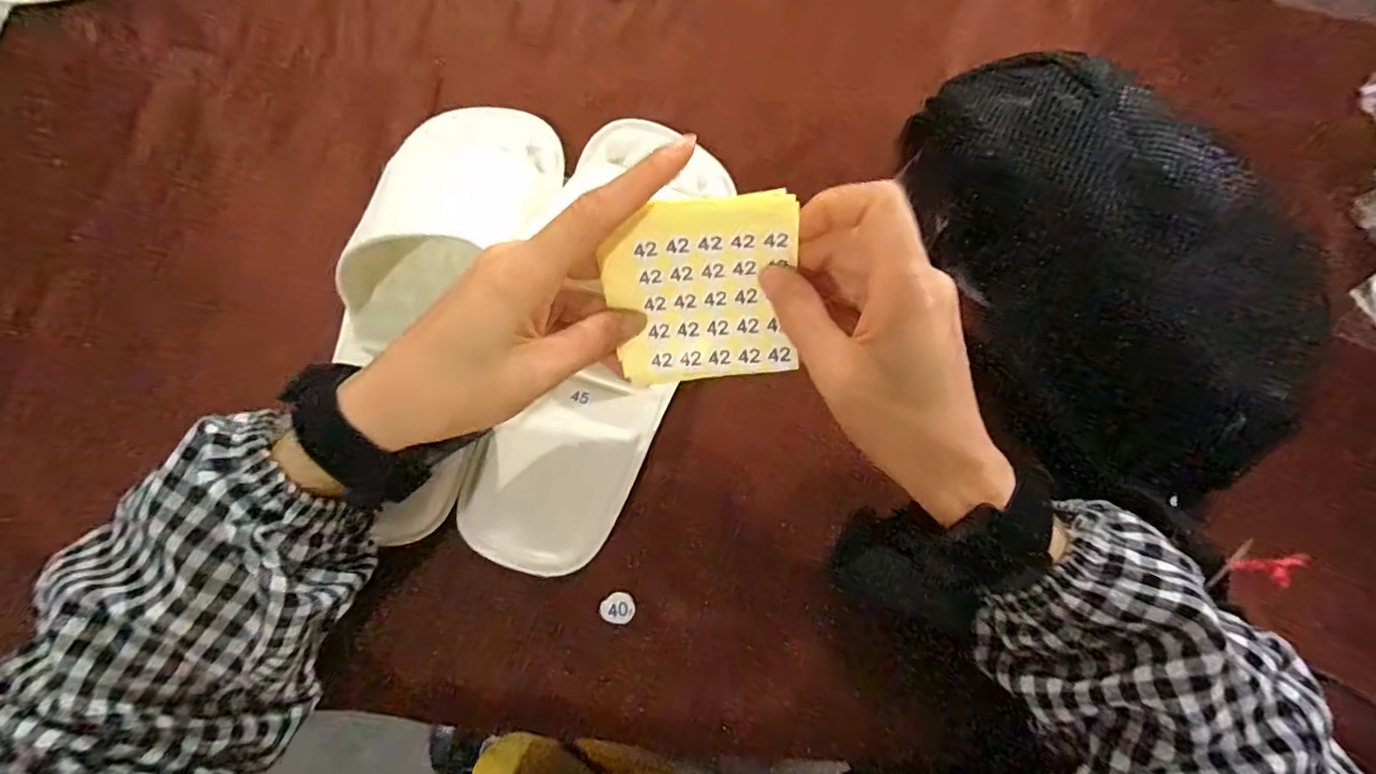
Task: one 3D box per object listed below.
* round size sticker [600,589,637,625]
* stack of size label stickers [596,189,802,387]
[{"bbox_3d":[-0.036,0.114,0.305,0.017,0.004,0.016,0,72,0],"label":"round size sticker"},{"bbox_3d":[0.006,-0.042,0.268,0.083,0.086,0.007,-3,34,7],"label":"stack of size label stickers"}]

